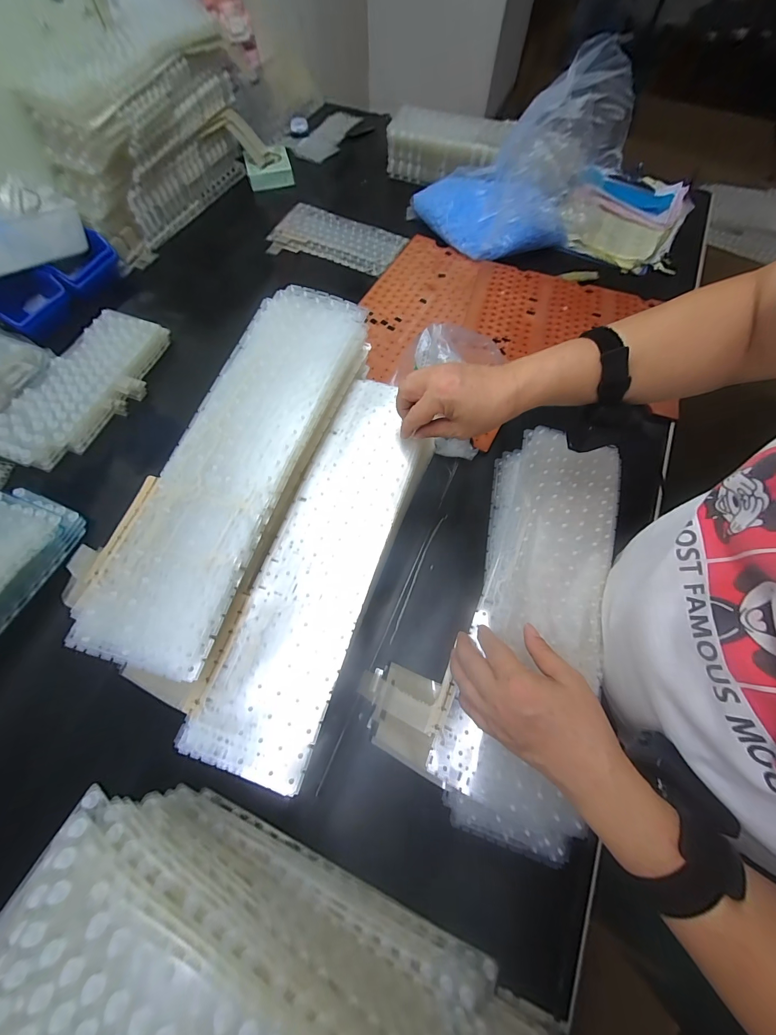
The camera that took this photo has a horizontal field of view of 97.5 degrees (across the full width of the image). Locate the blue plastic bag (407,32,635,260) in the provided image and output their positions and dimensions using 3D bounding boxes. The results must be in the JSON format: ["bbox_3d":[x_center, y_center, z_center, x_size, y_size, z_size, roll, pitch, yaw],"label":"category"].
[{"bbox_3d":[0.235,-0.694,0.638,0.269,0.246,0.285,-35,72,-11],"label":"blue plastic bag"}]

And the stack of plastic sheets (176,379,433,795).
[{"bbox_3d":[-0.059,0.029,0.357,0.117,0.008,0.413,17,69,8],"label":"stack of plastic sheets"}]

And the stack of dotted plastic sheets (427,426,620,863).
[{"bbox_3d":[0.166,0.097,0.385,0.146,0.039,0.452,17,72,8],"label":"stack of dotted plastic sheets"}]

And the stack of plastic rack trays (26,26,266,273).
[{"bbox_3d":[-0.433,-0.740,0.682,0.106,0.223,0.457,36,74,14],"label":"stack of plastic rack trays"}]

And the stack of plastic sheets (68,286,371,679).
[{"bbox_3d":[-0.151,-0.073,0.369,0.139,0.059,0.440,18,71,8],"label":"stack of plastic sheets"}]

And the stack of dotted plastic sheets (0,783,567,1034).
[{"bbox_3d":[-0.082,0.403,0.267,0.456,0.159,0.141,24,72,10],"label":"stack of dotted plastic sheets"}]

